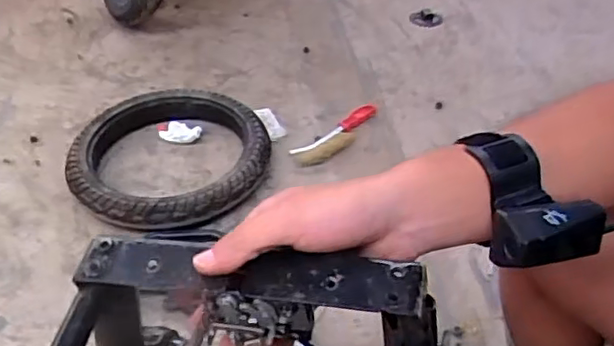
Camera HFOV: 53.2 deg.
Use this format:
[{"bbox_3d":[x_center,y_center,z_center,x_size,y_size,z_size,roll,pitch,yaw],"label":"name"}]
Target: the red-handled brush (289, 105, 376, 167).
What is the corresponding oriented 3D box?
[{"bbox_3d":[0.066,-0.077,1.207,0.061,0.017,0.236,33,50,31],"label":"red-handled brush"}]

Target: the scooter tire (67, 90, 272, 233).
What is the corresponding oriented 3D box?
[{"bbox_3d":[-0.248,-0.029,1.127,0.356,0.063,0.353,-12,43,-14],"label":"scooter tire"}]

